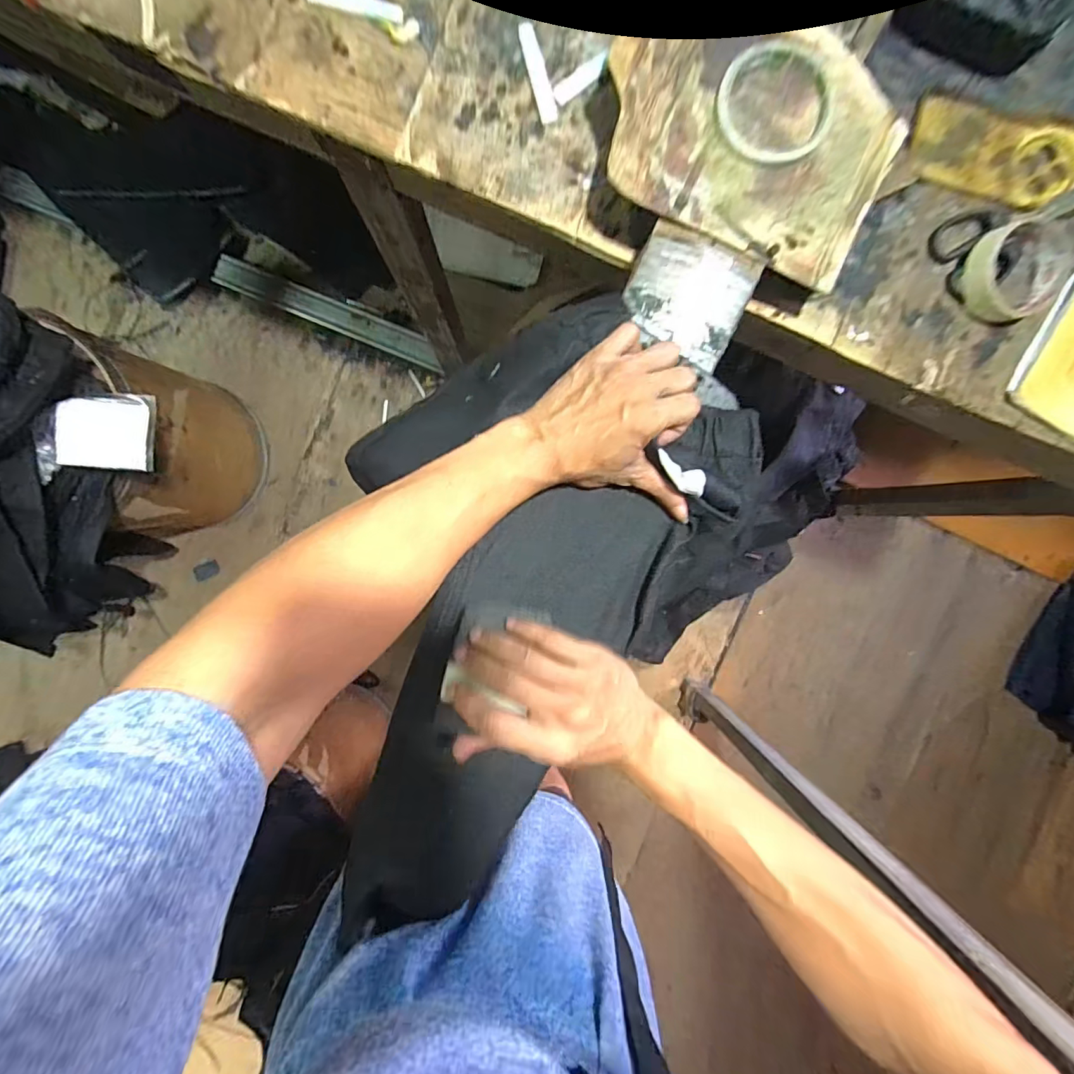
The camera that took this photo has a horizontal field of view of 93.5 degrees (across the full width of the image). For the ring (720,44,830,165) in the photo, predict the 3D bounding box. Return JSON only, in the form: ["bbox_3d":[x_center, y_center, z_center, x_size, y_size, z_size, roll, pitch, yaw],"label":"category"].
[{"bbox_3d":[0.185,-0.337,0.392,0.085,0.015,0.079,0,91,-1],"label":"ring"}]

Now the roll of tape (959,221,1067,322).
[{"bbox_3d":[0.439,-0.242,0.459,0.077,0.033,0.076,0,91,-1],"label":"roll of tape"}]

